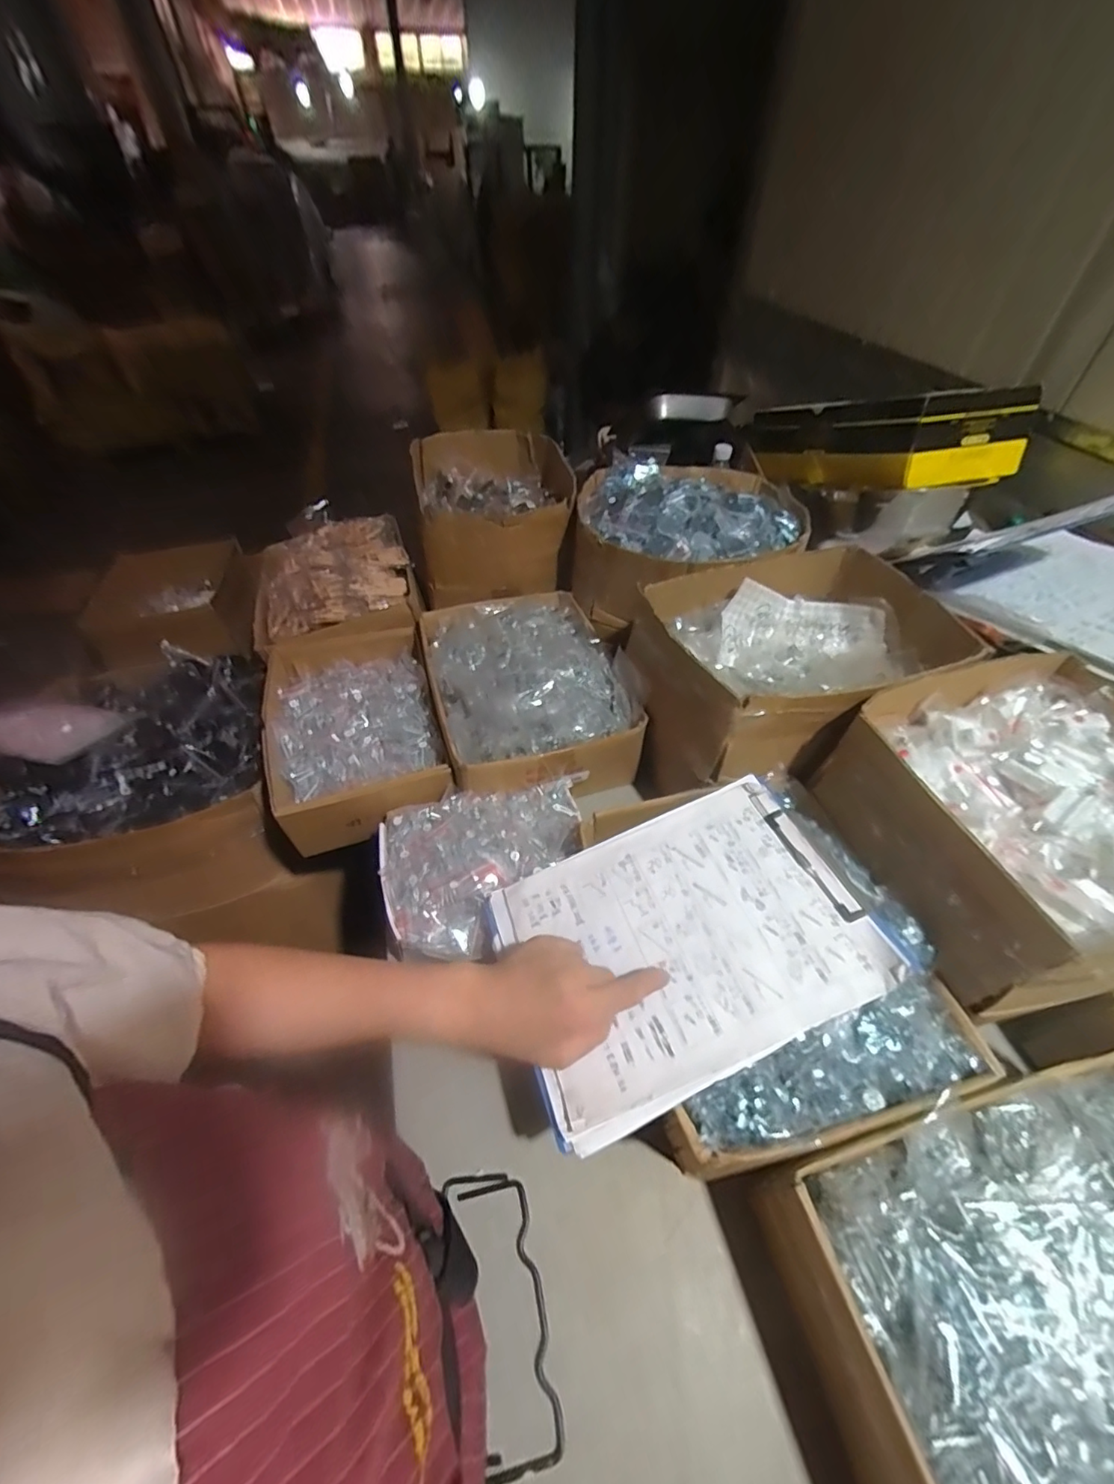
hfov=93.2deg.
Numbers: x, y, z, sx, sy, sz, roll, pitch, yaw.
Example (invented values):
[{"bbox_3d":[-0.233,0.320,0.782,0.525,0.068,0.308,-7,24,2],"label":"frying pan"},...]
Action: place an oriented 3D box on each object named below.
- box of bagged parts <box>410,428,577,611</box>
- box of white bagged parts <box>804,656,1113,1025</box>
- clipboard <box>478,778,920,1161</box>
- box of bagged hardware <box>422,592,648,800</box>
[{"bbox_3d":[-0.104,-0.408,0.909,0.251,0.125,0.325,-8,49,-7],"label":"box of bagged parts"},{"bbox_3d":[0.454,0.068,0.498,0.301,0.142,0.279,-14,50,-12],"label":"box of white bagged parts"},{"bbox_3d":[0.107,0.167,0.464,0.304,0.009,0.217,-25,49,-5],"label":"clipboard"},{"bbox_3d":[-0.047,-0.075,0.754,0.247,0.125,0.327,-13,50,-12],"label":"box of bagged hardware"}]

